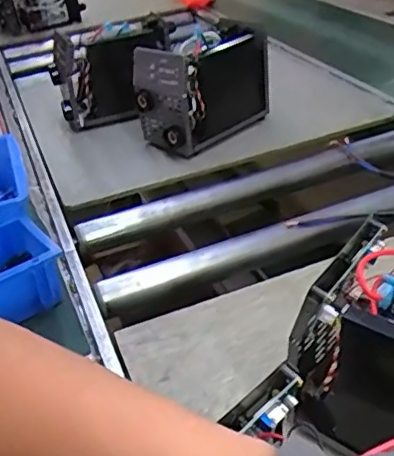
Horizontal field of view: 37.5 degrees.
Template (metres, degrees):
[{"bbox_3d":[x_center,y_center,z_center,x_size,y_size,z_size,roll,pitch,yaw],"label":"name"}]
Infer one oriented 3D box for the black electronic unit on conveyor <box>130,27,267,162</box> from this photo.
[{"bbox_3d":[0.010,-0.236,0.995,0.217,0.170,0.109,-32,40,-31],"label":"black electronic unit on conveyor"}]

